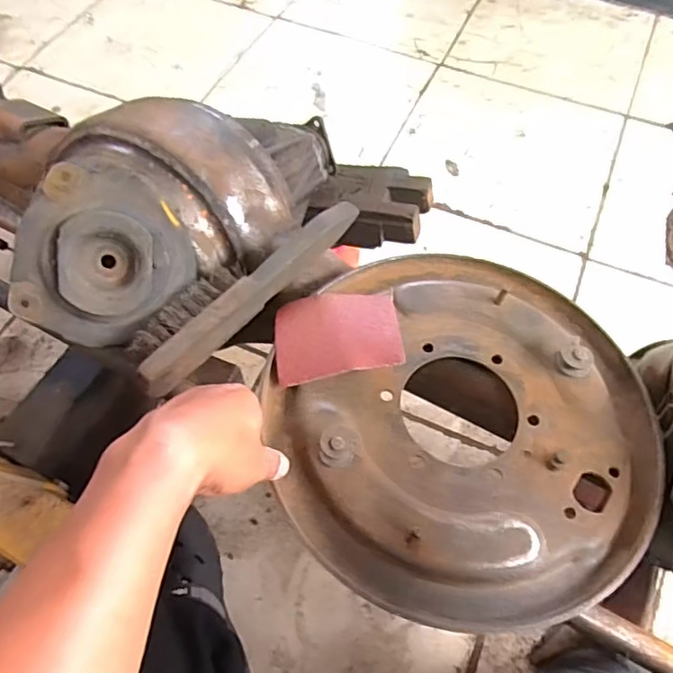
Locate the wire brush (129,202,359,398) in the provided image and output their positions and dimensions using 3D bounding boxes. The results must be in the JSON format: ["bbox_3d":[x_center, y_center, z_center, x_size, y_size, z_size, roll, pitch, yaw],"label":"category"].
[{"bbox_3d":[-0.080,-0.048,0.487,0.056,0.032,0.233,37,66,19],"label":"wire brush"}]

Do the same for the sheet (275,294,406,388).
[{"bbox_3d":[0.000,-0.004,0.466,0.099,0.021,0.079,-6,60,-5],"label":"sheet"}]

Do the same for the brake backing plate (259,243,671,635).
[{"bbox_3d":[0.104,0.059,0.439,0.278,0.033,0.292,0,61,-1],"label":"brake backing plate"}]

